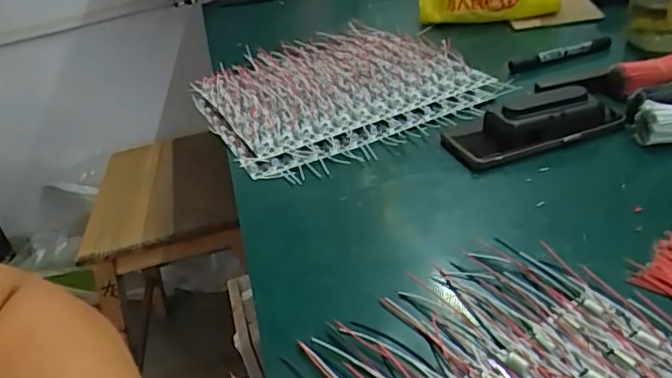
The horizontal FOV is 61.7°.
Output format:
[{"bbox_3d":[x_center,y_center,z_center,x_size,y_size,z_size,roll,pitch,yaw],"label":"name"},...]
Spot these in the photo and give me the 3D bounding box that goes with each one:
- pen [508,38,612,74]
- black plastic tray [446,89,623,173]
[{"bbox_3d":[0.277,-0.167,0.694,0.133,0.017,0.013,-16,31,-8],"label":"pen"},{"bbox_3d":[0.187,-0.069,0.539,0.157,0.031,0.060,-15,33,-12],"label":"black plastic tray"}]

